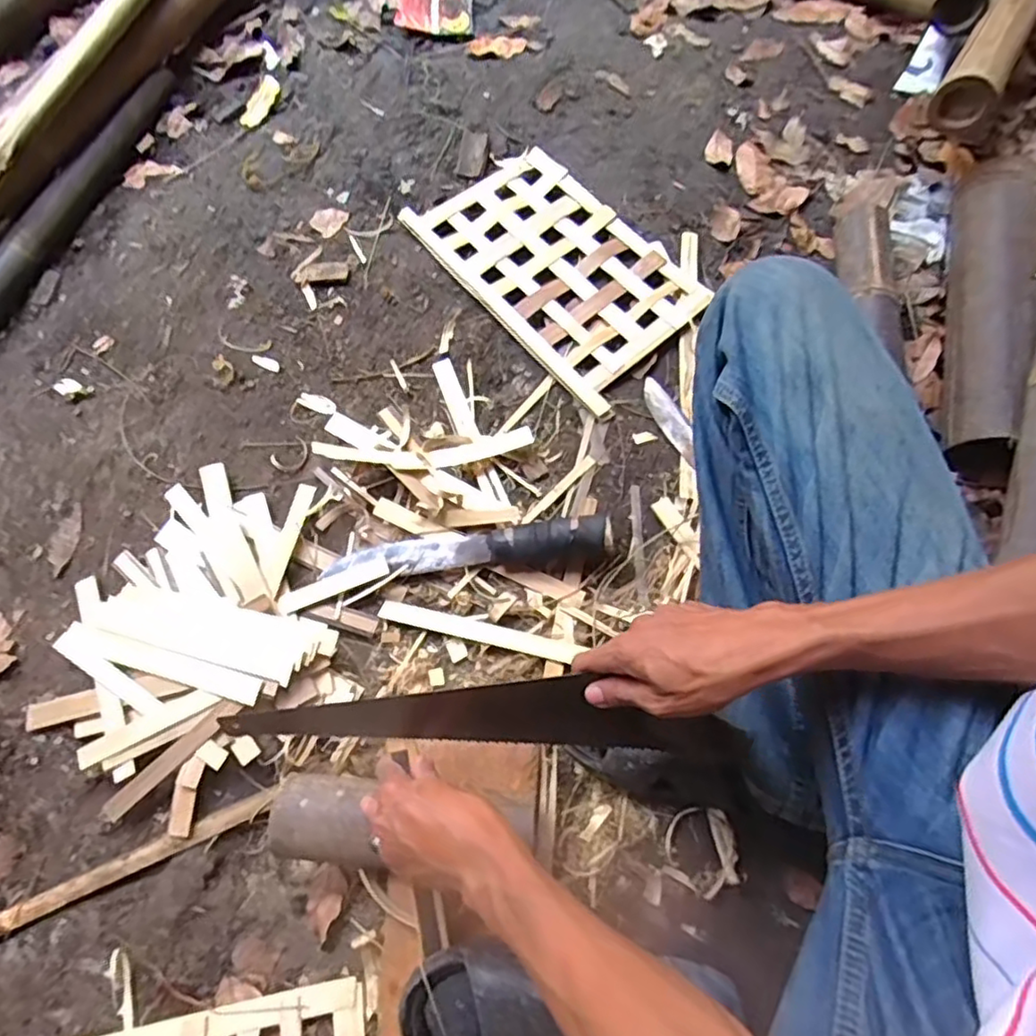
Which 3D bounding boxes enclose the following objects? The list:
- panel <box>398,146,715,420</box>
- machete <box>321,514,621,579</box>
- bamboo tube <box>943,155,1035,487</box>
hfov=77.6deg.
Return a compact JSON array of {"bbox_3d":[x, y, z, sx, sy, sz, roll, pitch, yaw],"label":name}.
[{"bbox_3d":[0.050,-0.336,0.850,0.230,0.029,0.378,-39,73,-14],"label":"panel"},{"bbox_3d":[-0.054,0.030,0.689,0.299,0.050,0.039,-4,68,-1],"label":"machete"},{"bbox_3d":[0.576,-0.258,0.789,0.091,0.073,0.441,16,69,7],"label":"bamboo tube"}]

